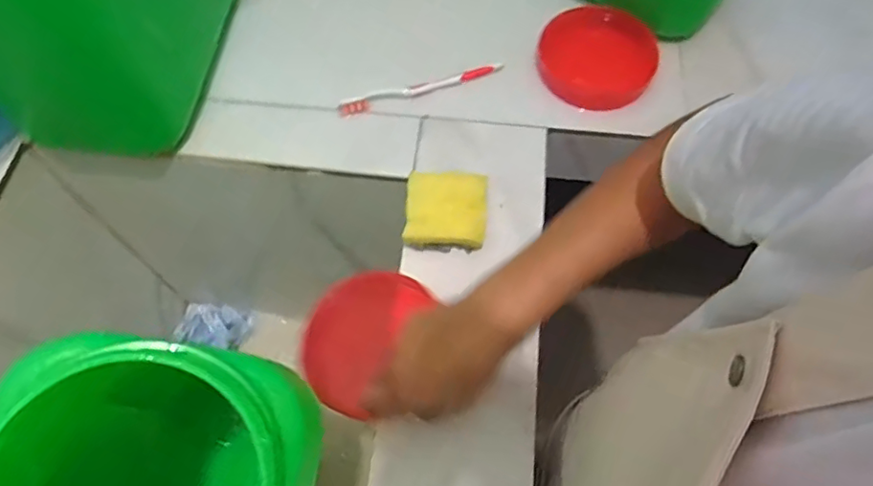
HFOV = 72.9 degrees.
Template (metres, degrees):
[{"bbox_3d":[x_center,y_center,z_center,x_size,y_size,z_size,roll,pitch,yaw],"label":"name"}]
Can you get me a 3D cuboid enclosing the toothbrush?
[{"bbox_3d":[-0.016,-0.166,0.623,0.181,0.007,0.019,-19,66,-9],"label":"toothbrush"}]

